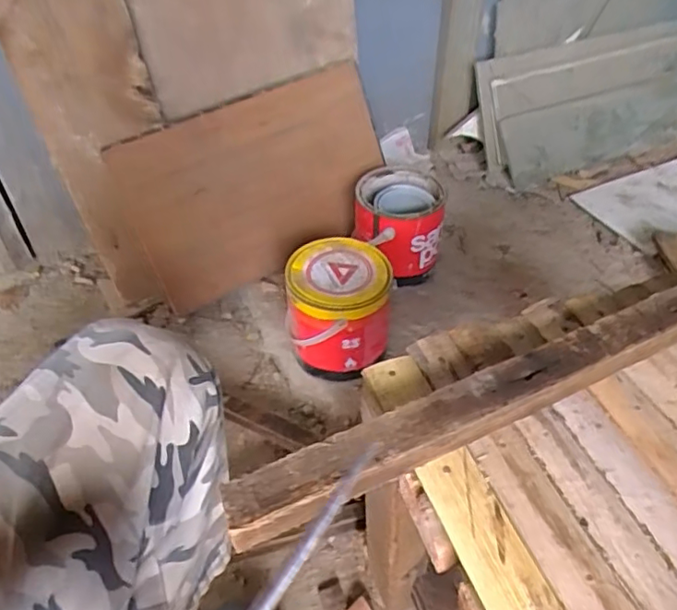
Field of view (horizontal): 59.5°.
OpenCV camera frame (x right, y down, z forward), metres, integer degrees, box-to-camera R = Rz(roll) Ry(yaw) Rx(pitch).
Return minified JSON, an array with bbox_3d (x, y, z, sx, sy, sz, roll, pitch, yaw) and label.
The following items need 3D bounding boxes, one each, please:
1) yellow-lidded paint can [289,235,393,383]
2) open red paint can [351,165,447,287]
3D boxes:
[{"bbox_3d":[0.007,0.006,0.885,0.141,0.155,0.140,0,45,0],"label":"yellow-lidded paint can"},{"bbox_3d":[0.115,-0.136,1.071,0.139,0.154,0.171,-11,46,-11],"label":"open red paint can"}]

